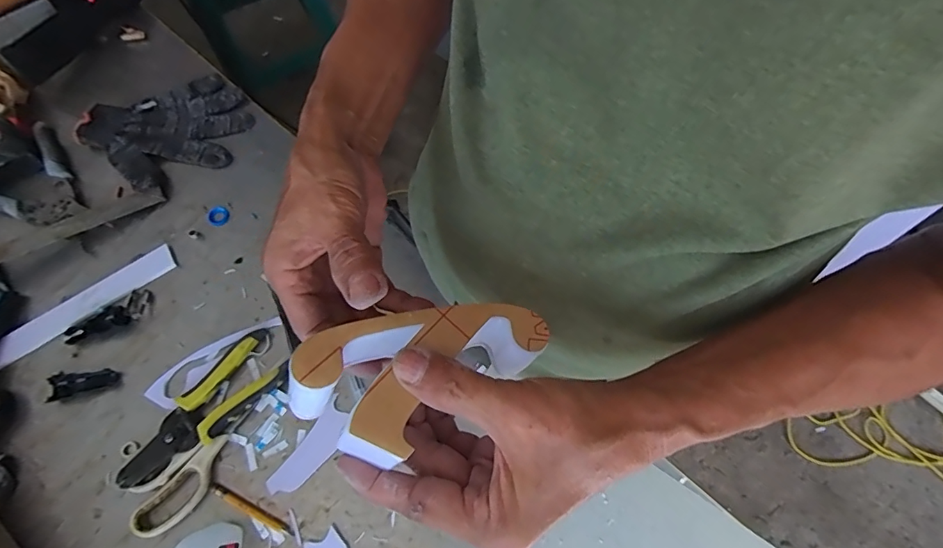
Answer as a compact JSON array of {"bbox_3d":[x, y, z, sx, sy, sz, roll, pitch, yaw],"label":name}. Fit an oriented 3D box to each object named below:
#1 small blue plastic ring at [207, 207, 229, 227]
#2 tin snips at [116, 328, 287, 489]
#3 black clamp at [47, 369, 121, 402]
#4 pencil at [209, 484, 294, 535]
[{"bbox_3d":[-0.292,-0.067,0.554,0.023,0.005,0.025,25,71,12],"label":"small blue plastic ring"},{"bbox_3d":[-0.258,0.132,0.461,0.062,0.022,0.169,41,75,16],"label":"tin snips"},{"bbox_3d":[-0.390,0.108,0.482,0.063,0.010,0.025,-13,68,-3],"label":"black clamp"},{"bbox_3d":[-0.200,0.214,0.434,0.088,0.008,0.009,24,71,11],"label":"pencil"}]

